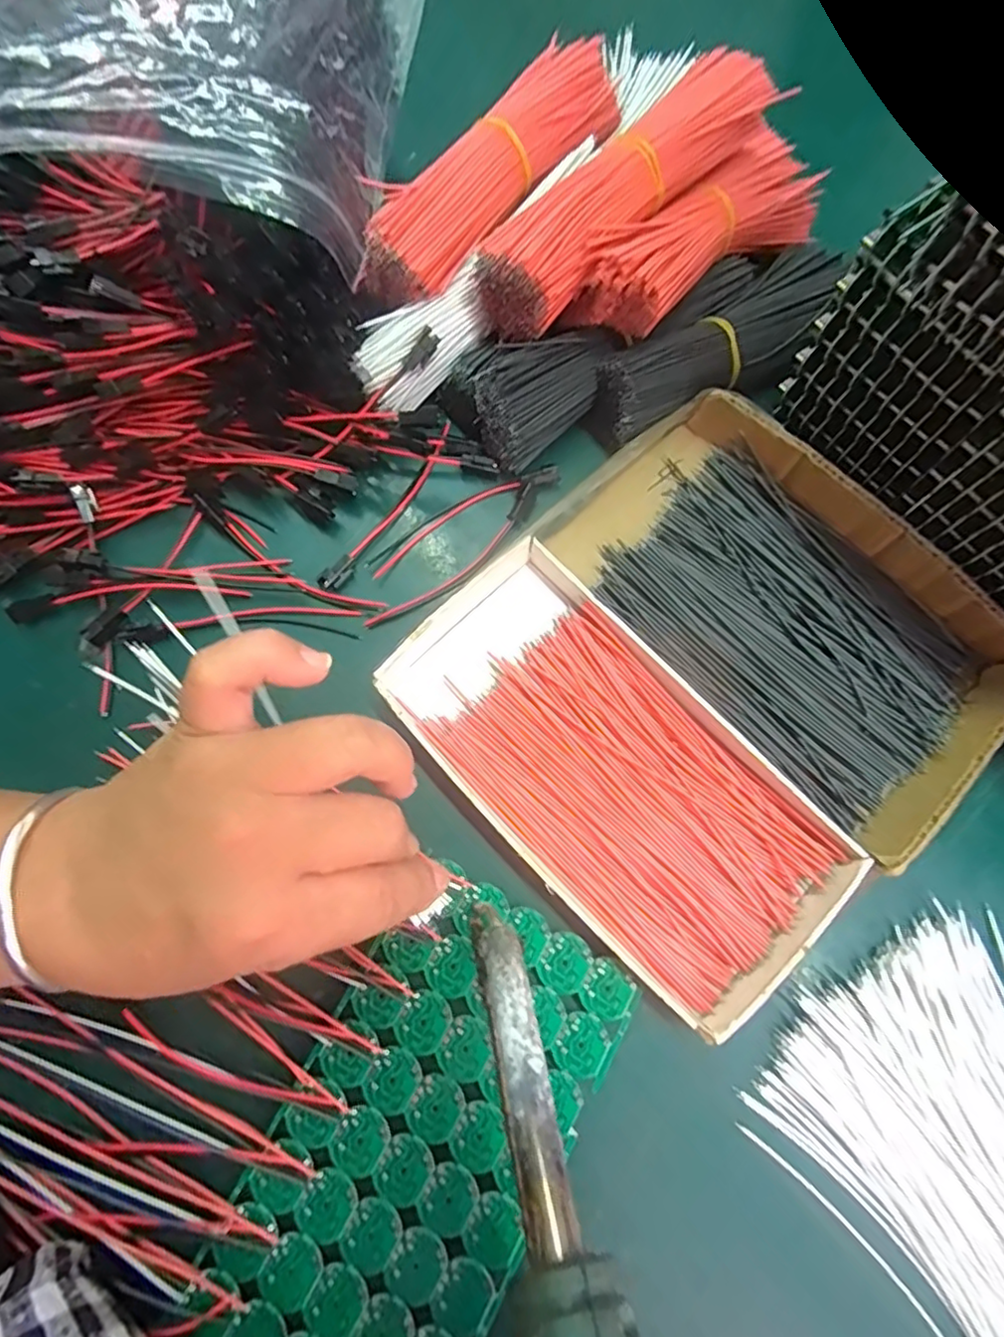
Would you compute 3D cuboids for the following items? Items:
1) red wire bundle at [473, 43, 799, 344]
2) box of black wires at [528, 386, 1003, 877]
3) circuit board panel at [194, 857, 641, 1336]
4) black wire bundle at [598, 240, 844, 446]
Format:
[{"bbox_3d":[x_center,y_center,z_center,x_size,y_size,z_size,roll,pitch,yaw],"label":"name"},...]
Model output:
[{"bbox_3d":[0.053,-0.199,0.261,0.149,0.042,0.034,-43,80,-10],"label":"red wire bundle"},{"bbox_3d":[0.122,-0.029,0.265,0.111,0.023,0.192,-43,80,-10],"label":"box of black wires"},{"bbox_3d":[-0.033,0.178,0.219,0.096,0.004,0.190,29,78,6],"label":"circuit board panel"},{"bbox_3d":[0.109,-0.156,0.289,0.148,0.032,0.039,-38,79,-9],"label":"black wire bundle"}]

